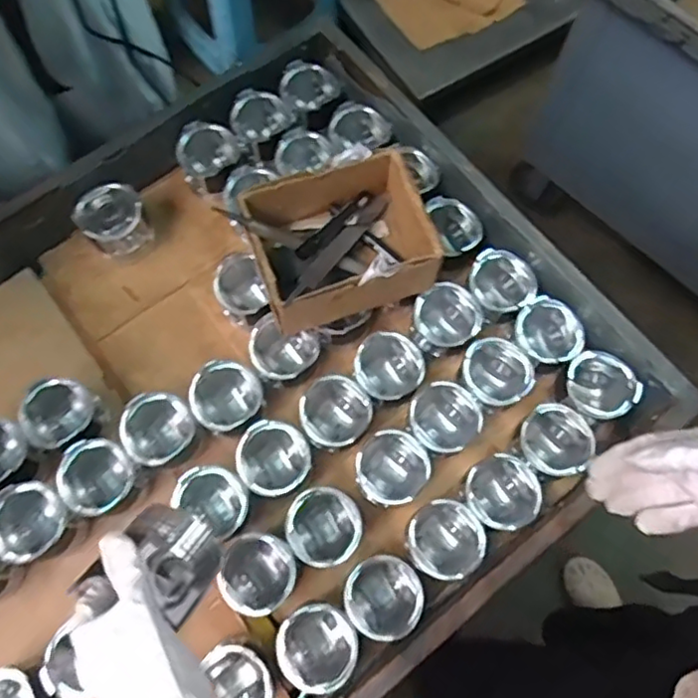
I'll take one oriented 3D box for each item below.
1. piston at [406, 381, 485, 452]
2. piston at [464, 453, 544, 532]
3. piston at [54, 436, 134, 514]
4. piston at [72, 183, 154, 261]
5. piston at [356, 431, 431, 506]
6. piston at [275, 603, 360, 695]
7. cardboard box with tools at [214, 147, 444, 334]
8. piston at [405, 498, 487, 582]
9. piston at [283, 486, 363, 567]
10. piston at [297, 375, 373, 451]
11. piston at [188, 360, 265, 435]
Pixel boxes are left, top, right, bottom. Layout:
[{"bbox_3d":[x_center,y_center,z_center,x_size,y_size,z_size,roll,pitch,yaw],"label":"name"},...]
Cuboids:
[{"bbox_3d":[0.114,0.087,0.770,0.082,0.067,0.081,-33,75,-11],"label":"piston"},{"bbox_3d":[0.176,0.169,0.735,0.081,0.073,0.081,0,71,-1],"label":"piston"},{"bbox_3d":[-0.288,0.155,0.738,0.083,0.086,0.079,0,71,-1],"label":"piston"},{"bbox_3d":[-0.314,-0.169,0.850,0.083,0.075,0.079,0,71,-1],"label":"piston"},{"bbox_3d":[0.050,0.144,0.752,0.082,0.064,0.080,0,71,-1],"label":"piston"},{"bbox_3d":[-0.035,0.325,0.697,0.081,0.068,0.081,12,72,3],"label":"piston"},{"bbox_3d":[-0.012,-0.121,0.753,0.199,0.111,0.153,-19,73,-7],"label":"cardboard box with tools"},{"bbox_3d":[0.107,0.220,0.724,0.082,0.064,0.083,0,71,-1],"label":"piston"},{"bbox_3d":[-0.029,0.203,0.716,0.082,0.079,0.080,0,71,-1],"label":"piston"},{"bbox_3d":[-0.019,0.080,0.765,0.083,0.065,0.085,0,71,-1],"label":"piston"},{"bbox_3d":[-0.149,0.061,0.772,0.080,0.076,0.074,0,71,-1],"label":"piston"}]

